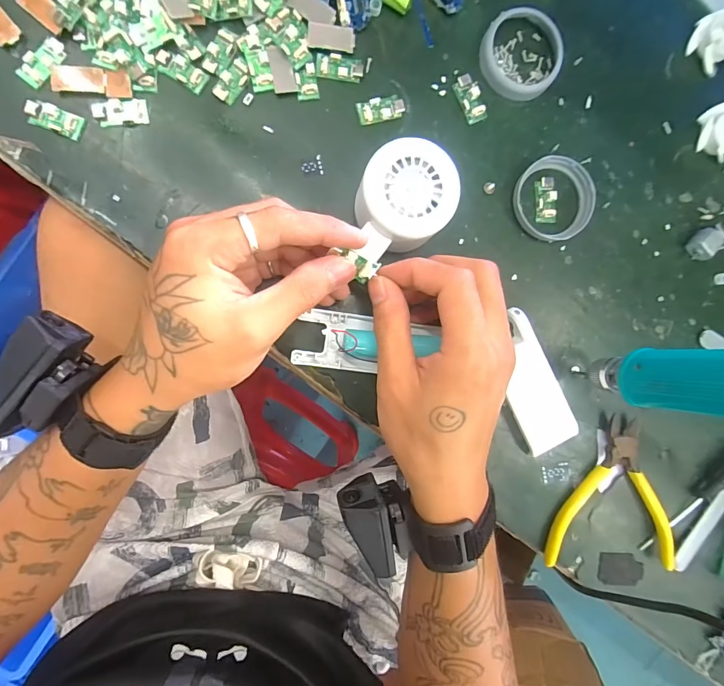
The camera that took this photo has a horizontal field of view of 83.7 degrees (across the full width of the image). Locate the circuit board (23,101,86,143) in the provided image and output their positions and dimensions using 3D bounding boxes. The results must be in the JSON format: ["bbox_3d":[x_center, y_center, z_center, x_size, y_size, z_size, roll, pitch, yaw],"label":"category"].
[{"bbox_3d":[-0.192,-0.140,0.252,0.031,0.004,0.016,18,89,-8],"label":"circuit board"}]

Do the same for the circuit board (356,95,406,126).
[{"bbox_3d":[0.013,-0.162,0.279,0.033,0.004,0.016,-13,94,-7],"label":"circuit board"}]

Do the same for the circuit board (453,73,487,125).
[{"bbox_3d":[0.077,-0.174,0.287,0.016,0.005,0.032,-26,95,-6],"label":"circuit board"}]

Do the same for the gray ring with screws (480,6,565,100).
[{"bbox_3d":[0.113,-0.205,0.286,0.055,0.012,0.056,0,92,-8],"label":"gray ring with screws"}]

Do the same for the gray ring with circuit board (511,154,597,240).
[{"bbox_3d":[0.141,-0.105,0.295,0.058,0.010,0.060,0,92,-8],"label":"gray ring with circuit board"}]

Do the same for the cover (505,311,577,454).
[{"bbox_3d":[0.120,0.029,0.293,0.038,0.014,0.099,-27,96,-6],"label":"cover"}]

